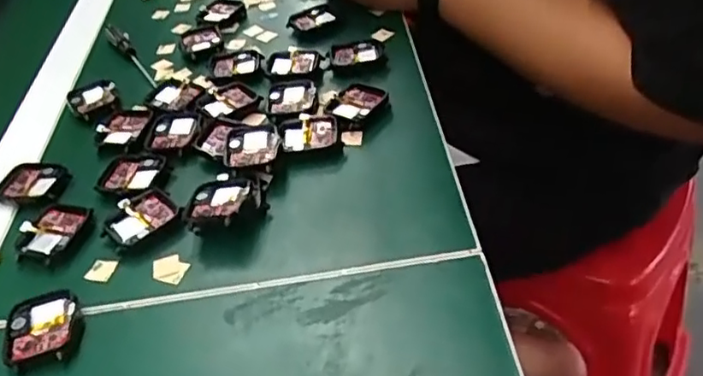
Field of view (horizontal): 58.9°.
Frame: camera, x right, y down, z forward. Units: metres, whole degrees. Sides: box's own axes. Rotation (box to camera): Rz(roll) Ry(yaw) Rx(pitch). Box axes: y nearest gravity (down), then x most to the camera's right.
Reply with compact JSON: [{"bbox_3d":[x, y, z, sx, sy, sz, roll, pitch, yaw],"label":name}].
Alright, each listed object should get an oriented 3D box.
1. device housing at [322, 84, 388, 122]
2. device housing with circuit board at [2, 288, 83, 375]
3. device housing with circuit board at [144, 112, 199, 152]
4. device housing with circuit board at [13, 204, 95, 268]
[{"bbox_3d":[0.003,-0.061,0.466,0.034,0.013,0.044,21,51,30],"label":"device housing"},{"bbox_3d":[-0.168,0.076,0.338,0.038,0.011,0.044,-13,42,-3],"label":"device housing with circuit board"},{"bbox_3d":[-0.132,-0.041,0.458,0.037,0.006,0.048,-3,42,4],"label":"device housing with circuit board"},{"bbox_3d":[-0.192,0.028,0.396,0.038,0.007,0.042,5,44,17],"label":"device housing with circuit board"}]

